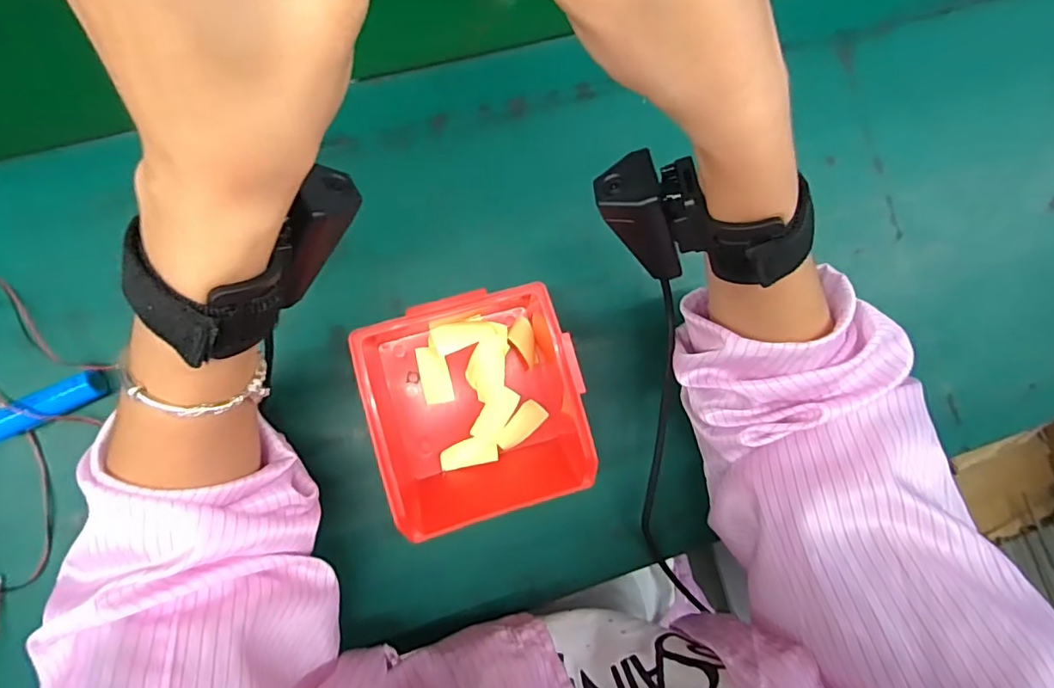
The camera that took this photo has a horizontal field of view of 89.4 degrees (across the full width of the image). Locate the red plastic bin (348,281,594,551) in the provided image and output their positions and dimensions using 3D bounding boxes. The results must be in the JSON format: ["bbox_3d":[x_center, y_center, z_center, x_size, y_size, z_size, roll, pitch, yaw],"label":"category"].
[{"bbox_3d":[-0.032,0.042,0.345,0.124,0.068,0.134,-15,89,-7],"label":"red plastic bin"}]

